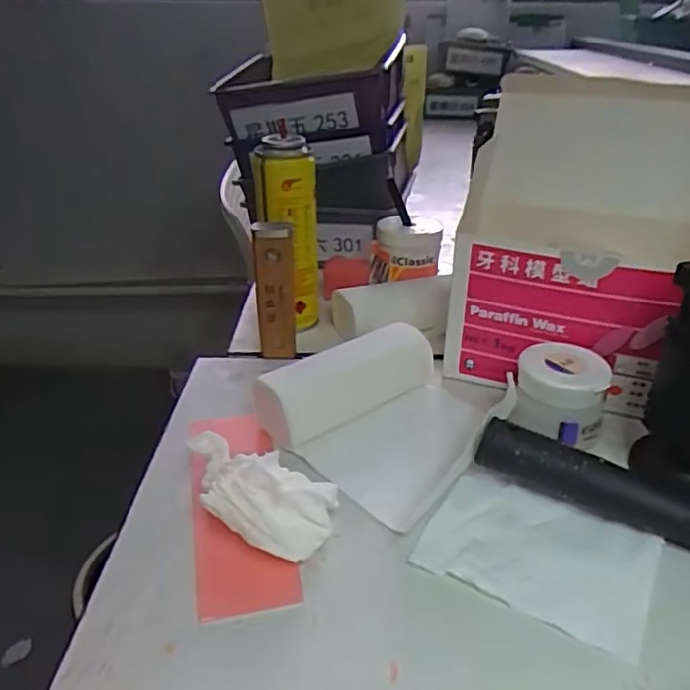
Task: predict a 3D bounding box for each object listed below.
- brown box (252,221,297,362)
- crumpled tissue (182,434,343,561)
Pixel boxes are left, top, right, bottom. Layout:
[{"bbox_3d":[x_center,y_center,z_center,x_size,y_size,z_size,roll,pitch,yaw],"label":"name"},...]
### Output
[{"bbox_3d":[-0.047,-0.033,0.426,0.026,0.103,0.015,-4,30,-9],"label":"brown box"},{"bbox_3d":[-0.048,0.068,0.306,0.085,0.029,0.035,27,39,21],"label":"crumpled tissue"}]

